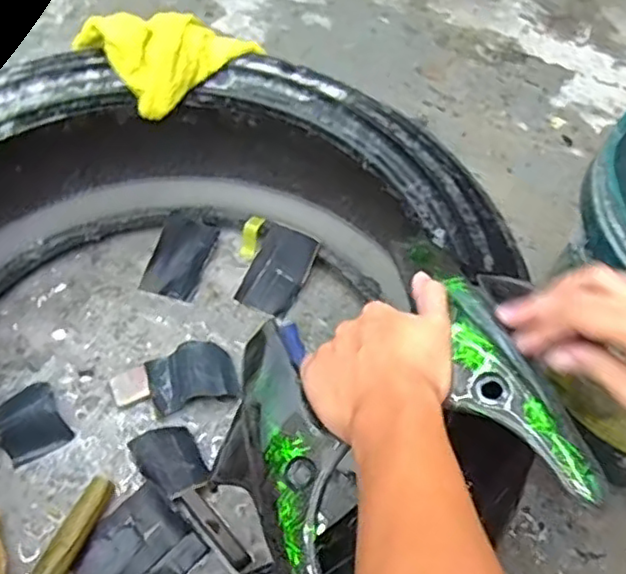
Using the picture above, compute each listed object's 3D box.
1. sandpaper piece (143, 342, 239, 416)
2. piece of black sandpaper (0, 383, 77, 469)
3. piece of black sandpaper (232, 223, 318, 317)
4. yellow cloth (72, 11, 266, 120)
[{"bbox_3d":[-0.139,0.100,0.756,0.094,0.031,0.084,-12,56,-14],"label":"sandpaper piece"},{"bbox_3d":[-0.307,0.139,0.704,0.068,0.034,0.089,-29,62,-24],"label":"piece of black sandpaper"},{"bbox_3d":[-0.046,-0.022,0.851,0.074,0.013,0.113,24,80,14],"label":"piece of black sandpaper"},{"bbox_3d":[-0.157,-0.275,0.728,0.162,0.050,0.150,-35,64,-27],"label":"yellow cloth"}]

